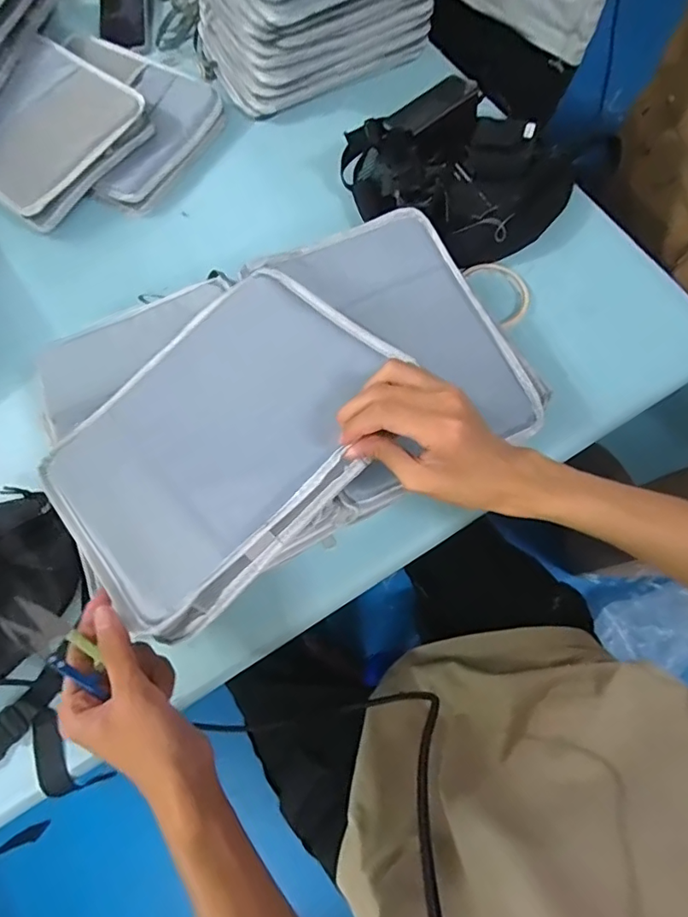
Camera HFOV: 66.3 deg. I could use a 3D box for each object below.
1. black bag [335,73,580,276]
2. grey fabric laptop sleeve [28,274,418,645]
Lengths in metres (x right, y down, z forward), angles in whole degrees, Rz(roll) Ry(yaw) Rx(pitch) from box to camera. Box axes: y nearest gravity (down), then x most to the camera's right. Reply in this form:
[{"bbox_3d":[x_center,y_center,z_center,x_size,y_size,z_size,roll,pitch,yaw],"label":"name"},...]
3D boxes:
[{"bbox_3d":[0.151,-0.379,0.680,0.272,0.052,0.259,33,74,12],"label":"black bag"},{"bbox_3d":[-0.105,-0.024,0.448,0.285,0.028,0.218,-44,62,-11],"label":"grey fabric laptop sleeve"}]

